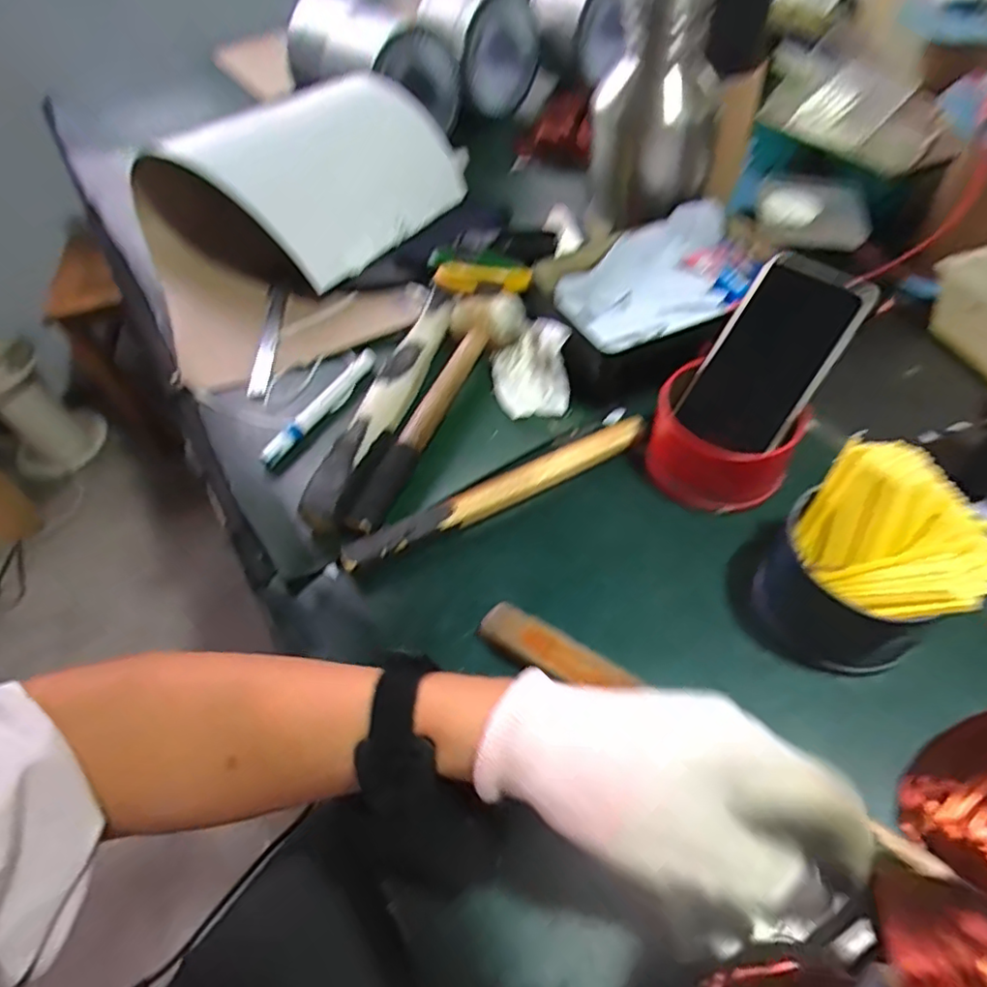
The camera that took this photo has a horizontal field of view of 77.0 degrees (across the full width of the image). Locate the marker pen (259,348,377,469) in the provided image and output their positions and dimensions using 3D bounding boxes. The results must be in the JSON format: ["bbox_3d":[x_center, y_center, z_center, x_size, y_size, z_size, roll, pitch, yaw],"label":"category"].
[{"bbox_3d":[-0.153,-0.078,0.554,0.016,0.016,0.149,23,59,21],"label":"marker pen"}]

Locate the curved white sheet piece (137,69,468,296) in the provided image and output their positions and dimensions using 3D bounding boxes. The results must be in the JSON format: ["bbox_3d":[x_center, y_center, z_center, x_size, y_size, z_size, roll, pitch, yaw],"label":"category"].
[{"bbox_3d":[-0.171,-0.345,0.684,0.170,0.130,0.308,34,63,27],"label":"curved white sheet piece"}]

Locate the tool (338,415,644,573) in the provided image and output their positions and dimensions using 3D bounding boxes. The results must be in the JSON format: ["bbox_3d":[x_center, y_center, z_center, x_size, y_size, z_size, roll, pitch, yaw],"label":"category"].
[{"bbox_3d":[0.006,-0.002,0.476,0.254,0.020,0.019,-26,55,-13],"label":"tool"}]

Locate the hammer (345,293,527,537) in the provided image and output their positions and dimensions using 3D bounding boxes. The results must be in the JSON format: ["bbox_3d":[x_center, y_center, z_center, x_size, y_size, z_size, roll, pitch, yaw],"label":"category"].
[{"bbox_3d":[-0.058,-0.076,0.520,0.063,0.041,0.261,21,58,20],"label":"hammer"}]

